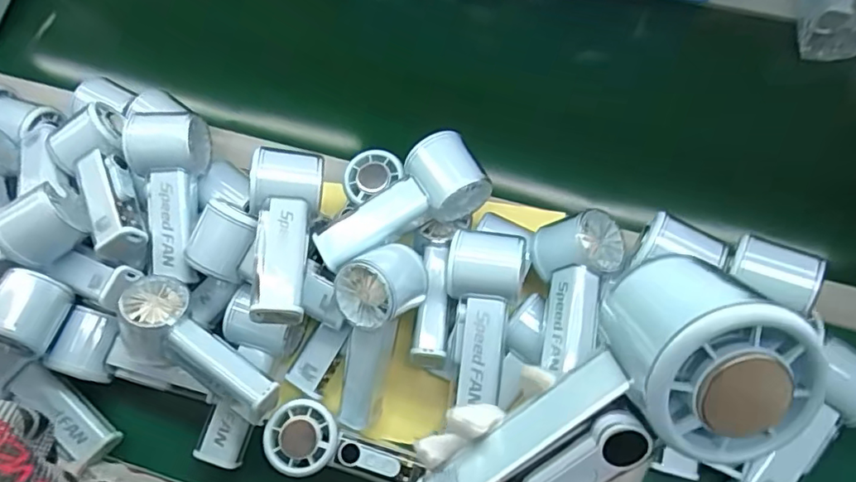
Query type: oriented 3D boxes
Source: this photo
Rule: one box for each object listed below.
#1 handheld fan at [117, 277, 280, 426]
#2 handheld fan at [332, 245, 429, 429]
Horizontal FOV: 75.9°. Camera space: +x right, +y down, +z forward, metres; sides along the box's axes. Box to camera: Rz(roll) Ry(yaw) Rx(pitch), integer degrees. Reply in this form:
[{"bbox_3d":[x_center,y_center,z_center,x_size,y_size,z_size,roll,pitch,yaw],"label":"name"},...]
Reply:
[{"bbox_3d":[-0.192,0.089,0.463,0.148,0.061,0.070,24,73,11],"label":"handheld fan"},{"bbox_3d":[-0.048,0.078,0.464,0.062,0.152,0.061,20,27,10],"label":"handheld fan"}]

